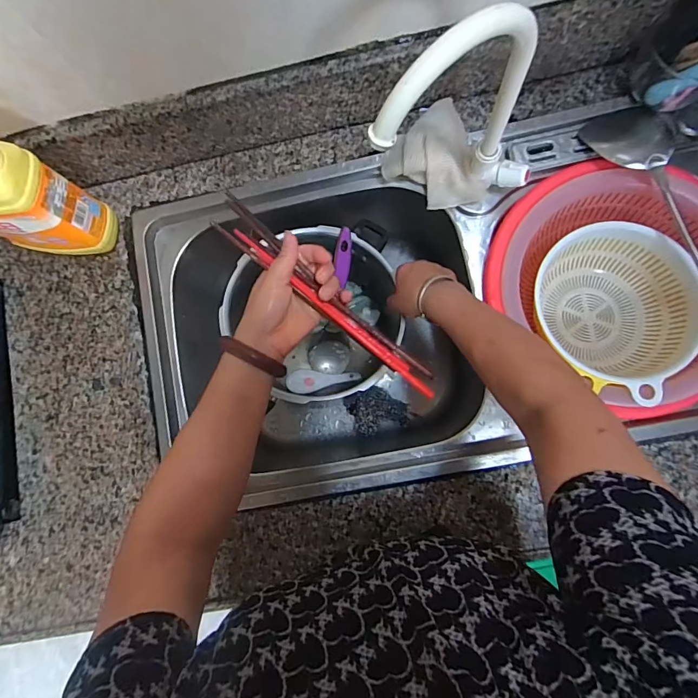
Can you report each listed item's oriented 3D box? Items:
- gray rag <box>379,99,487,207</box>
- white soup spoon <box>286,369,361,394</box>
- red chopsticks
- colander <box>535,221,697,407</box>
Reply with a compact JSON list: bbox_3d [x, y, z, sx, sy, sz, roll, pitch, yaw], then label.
[{"bbox_3d":[0.104,-0.252,0.555,0.115,0.040,0.137,-15,82,4],"label":"gray rag"},{"bbox_3d":[-0.046,0.058,0.728,0.127,0.027,0.041,4,84,7],"label":"white soup spoon"},{"bbox_3d":[-0.021,-0.041,0.443,0.282,0.017,0.016,38,88,-4],"label":"red chopsticks"},{"bbox_3d":[0.348,-0.059,0.562,0.200,0.101,0.202,38,88,9],"label":"colander"}]

